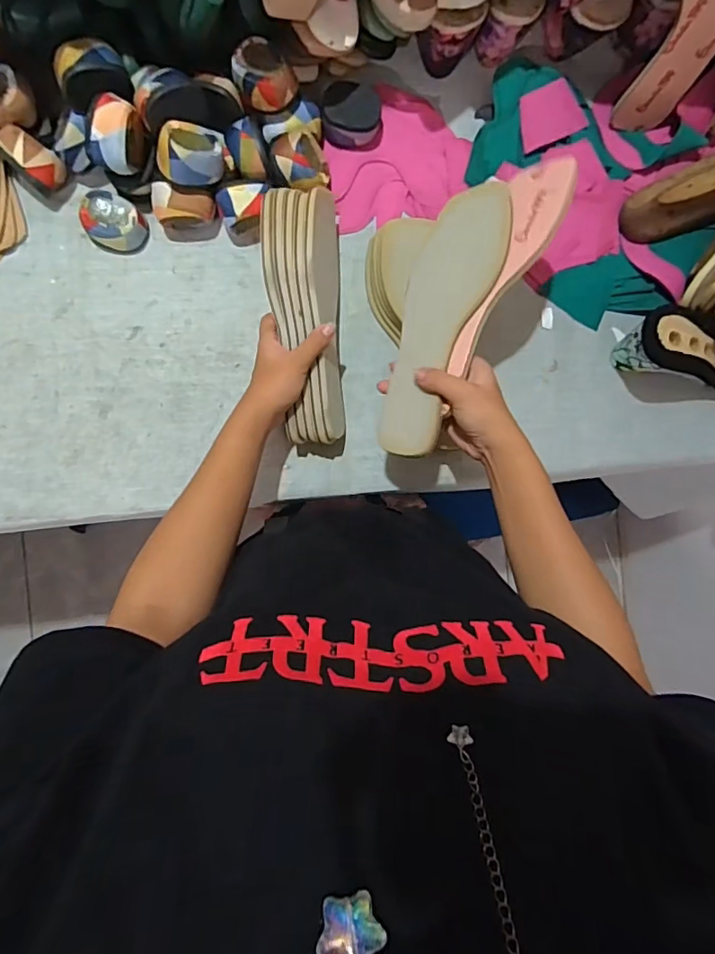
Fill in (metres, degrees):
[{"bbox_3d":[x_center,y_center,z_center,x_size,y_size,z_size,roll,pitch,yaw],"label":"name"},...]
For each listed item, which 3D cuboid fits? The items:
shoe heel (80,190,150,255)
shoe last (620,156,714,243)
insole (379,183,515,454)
[{"bbox_3d":[-0.255,-0.267,0.541,0.059,0.041,0.049,18,89,-4],"label":"shoe heel"},{"bbox_3d":[0.360,-0.307,0.553,0.159,0.066,0.067,-16,91,22],"label":"shoe last"},{"bbox_3d":[0.069,-0.138,0.465,0.080,0.010,0.235,23,99,32],"label":"insole"}]

